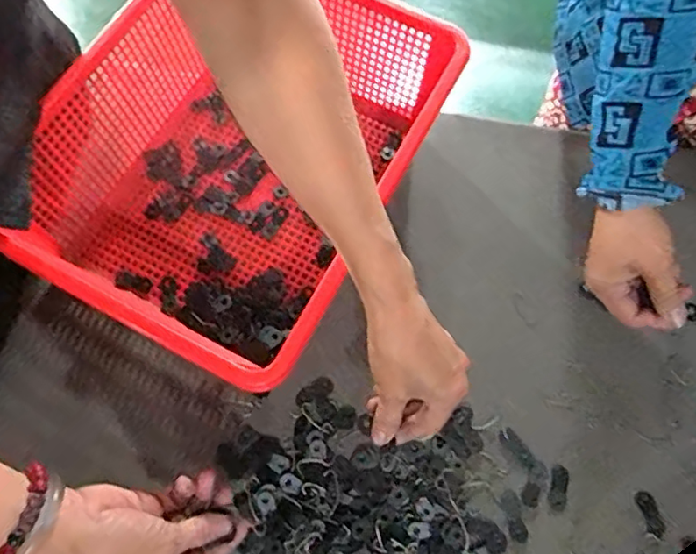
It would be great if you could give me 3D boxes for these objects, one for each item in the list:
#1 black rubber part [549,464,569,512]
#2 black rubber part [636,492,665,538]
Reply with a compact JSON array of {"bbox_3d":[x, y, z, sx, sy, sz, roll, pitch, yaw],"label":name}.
[{"bbox_3d":[0.191,0.191,0.521,0.016,0.004,0.039,14,70,4],"label":"black rubber part"},{"bbox_3d":[0.271,0.212,0.515,0.016,0.004,0.039,-13,70,-6],"label":"black rubber part"}]

